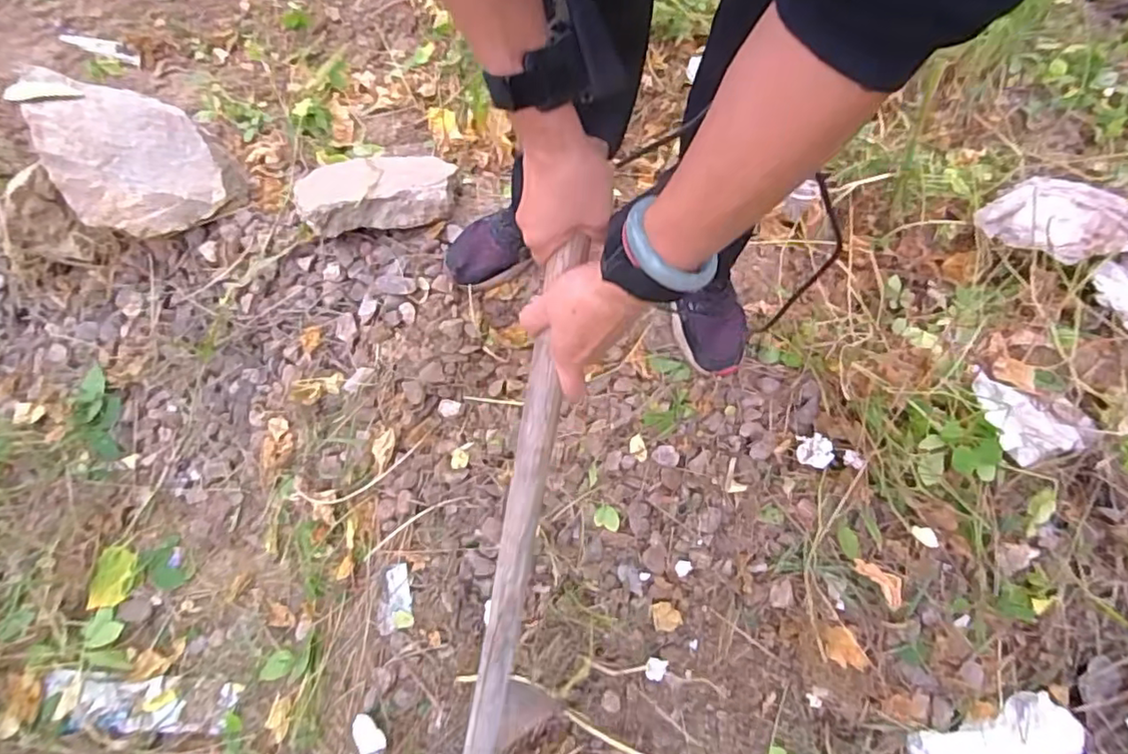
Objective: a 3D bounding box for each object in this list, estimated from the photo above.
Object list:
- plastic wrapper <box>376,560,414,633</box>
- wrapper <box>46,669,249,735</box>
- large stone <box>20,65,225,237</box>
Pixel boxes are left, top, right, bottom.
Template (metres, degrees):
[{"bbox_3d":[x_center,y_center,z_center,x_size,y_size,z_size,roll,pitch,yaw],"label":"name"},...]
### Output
[{"bbox_3d":[-0.212,0.283,0.774,0.040,0.012,0.083,-1,65,1],"label":"plastic wrapper"},{"bbox_3d":[-0.518,0.395,0.734,0.231,0.008,0.061,3,65,3],"label":"wrapper"},{"bbox_3d":[-0.595,-0.299,0.828,0.216,0.081,0.231,-4,72,-43],"label":"large stone"}]

